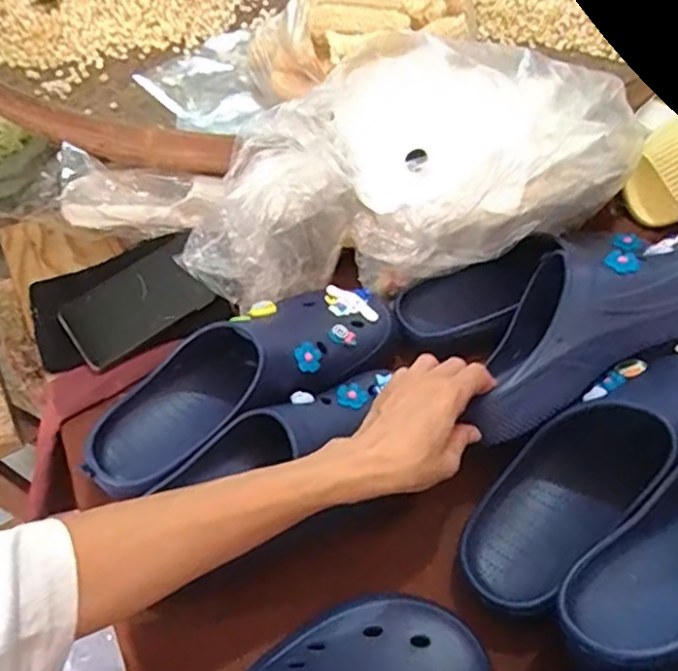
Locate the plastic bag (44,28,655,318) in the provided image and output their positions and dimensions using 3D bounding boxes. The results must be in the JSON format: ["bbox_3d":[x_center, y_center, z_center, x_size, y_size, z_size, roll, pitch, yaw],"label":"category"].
[{"bbox_3d":[-0.004,-0.130,0.598,0.536,0.201,0.162,-10,53,12],"label":"plastic bag"}]

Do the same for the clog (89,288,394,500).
[{"bbox_3d":[-0.082,0.033,0.537,0.283,0.081,0.116,-35,60,-22],"label":"clog"}]

